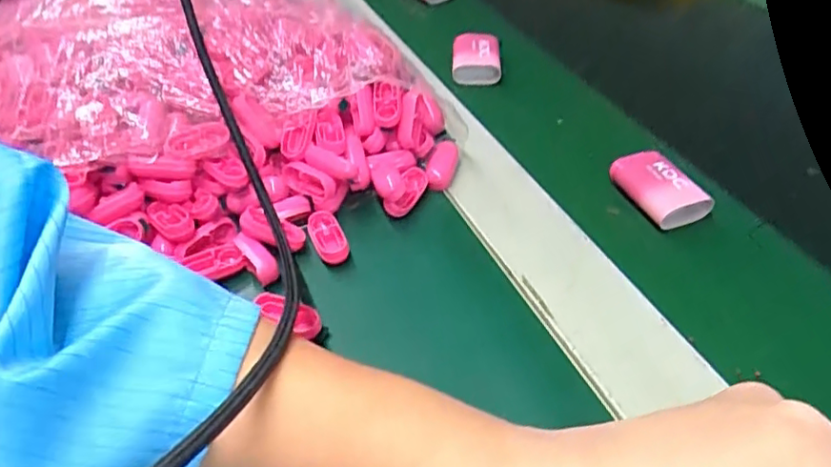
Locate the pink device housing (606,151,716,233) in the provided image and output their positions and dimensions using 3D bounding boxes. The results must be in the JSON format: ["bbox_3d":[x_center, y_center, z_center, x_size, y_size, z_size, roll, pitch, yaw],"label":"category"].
[{"bbox_3d":[0.135,-0.025,0.339,0.035,0.019,0.047,-20,46,-18],"label":"pink device housing"}]

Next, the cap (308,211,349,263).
[{"bbox_3d":[-0.045,0.002,0.315,0.016,0.011,0.030,-17,46,-16],"label":"cap"}]

